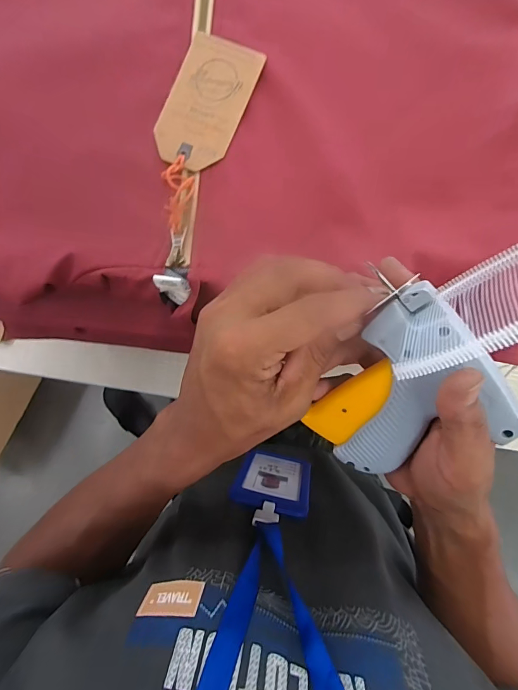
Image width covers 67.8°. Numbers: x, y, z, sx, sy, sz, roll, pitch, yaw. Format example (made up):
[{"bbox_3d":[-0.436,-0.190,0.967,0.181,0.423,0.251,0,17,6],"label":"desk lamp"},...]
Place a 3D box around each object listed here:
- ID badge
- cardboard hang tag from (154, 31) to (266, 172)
[{"bbox_3d":[0.015,0.128,0.369,0.068,0.114,0.004,12,98,7],"label":"ID badge"},{"bbox_3d":[-0.040,-0.182,0.292,0.058,0.004,0.100,23,90,6],"label":"cardboard hang tag"}]

